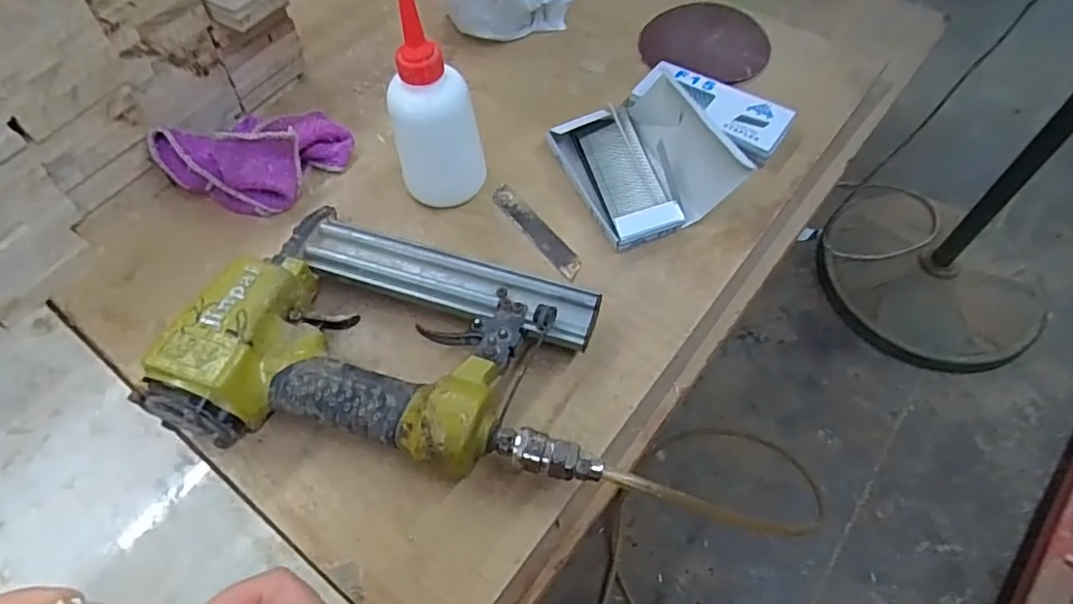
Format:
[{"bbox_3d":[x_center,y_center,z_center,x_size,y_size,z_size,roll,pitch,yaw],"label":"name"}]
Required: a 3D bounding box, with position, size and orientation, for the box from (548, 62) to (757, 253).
[{"bbox_3d":[0.083,-0.116,0.469,0.115,0.037,0.141,-21,59,-12],"label":"box"}]

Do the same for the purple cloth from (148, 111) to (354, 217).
[{"bbox_3d":[-0.215,-0.115,0.470,0.135,0.053,0.081,-30,62,-17],"label":"purple cloth"}]

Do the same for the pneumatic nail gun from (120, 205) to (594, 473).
[{"bbox_3d":[-0.087,0.021,0.373,0.250,0.059,0.159,6,58,5],"label":"pneumatic nail gun"}]

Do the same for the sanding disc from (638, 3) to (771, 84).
[{"bbox_3d":[0.156,-0.241,0.559,0.114,0.017,0.107,-1,58,1],"label":"sanding disc"}]

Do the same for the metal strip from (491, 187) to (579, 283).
[{"bbox_3d":[0.000,-0.054,0.454,0.018,0.004,0.101,-32,62,-18],"label":"metal strip"}]

